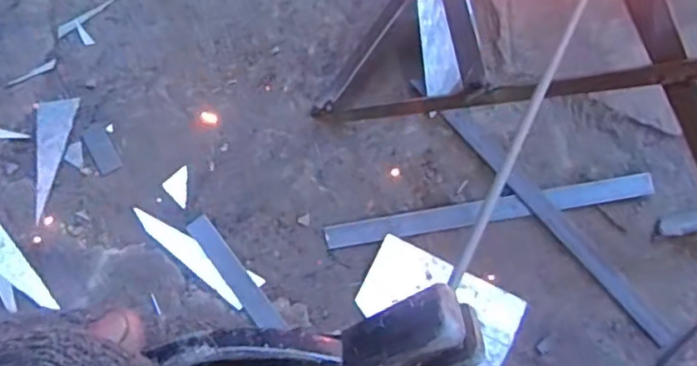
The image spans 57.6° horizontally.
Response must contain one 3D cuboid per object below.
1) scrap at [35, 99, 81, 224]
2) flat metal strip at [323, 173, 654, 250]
[{"bbox_3d":[-0.322,-0.030,0.699,0.041,0.004,0.139,-7,70,-3],"label":"scrap"},{"bbox_3d":[0.161,0.027,0.682,0.336,0.009,0.026,-9,70,-4],"label":"flat metal strip"}]

